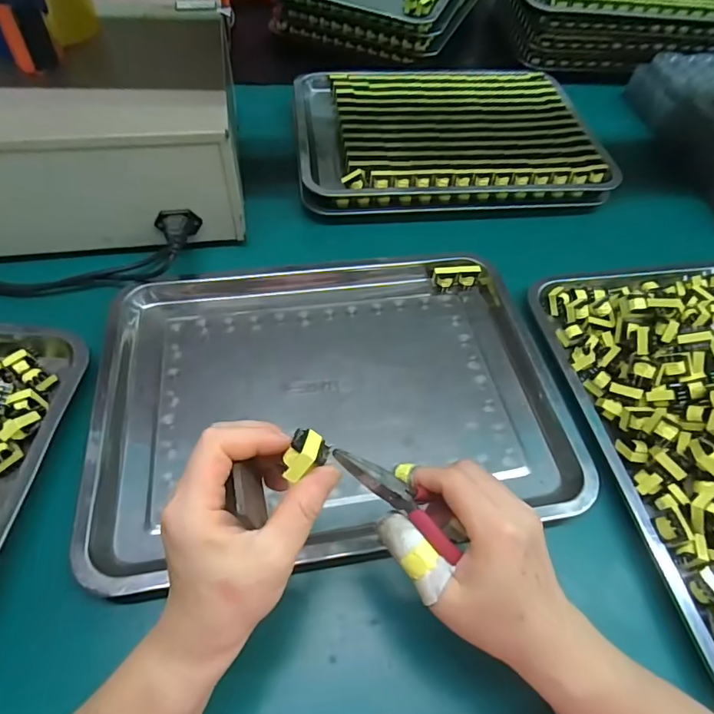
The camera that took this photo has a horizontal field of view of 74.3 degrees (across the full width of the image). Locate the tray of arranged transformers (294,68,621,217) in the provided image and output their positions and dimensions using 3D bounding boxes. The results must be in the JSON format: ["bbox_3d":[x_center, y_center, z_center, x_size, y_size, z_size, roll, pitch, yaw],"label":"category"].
[{"bbox_3d":[0.117,-0.300,0.645,0.381,0.058,0.256,-4,56,-6],"label":"tray of arranged transformers"}]

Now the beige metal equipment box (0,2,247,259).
[{"bbox_3d":[-0.295,-0.258,0.522,0.343,0.142,0.307,-2,56,-5],"label":"beige metal equipment box"}]

